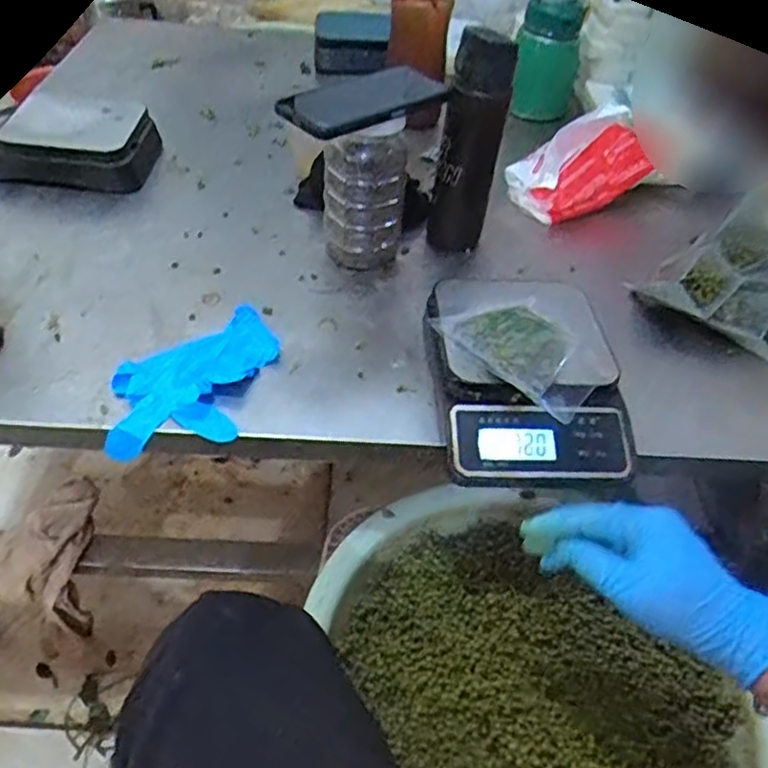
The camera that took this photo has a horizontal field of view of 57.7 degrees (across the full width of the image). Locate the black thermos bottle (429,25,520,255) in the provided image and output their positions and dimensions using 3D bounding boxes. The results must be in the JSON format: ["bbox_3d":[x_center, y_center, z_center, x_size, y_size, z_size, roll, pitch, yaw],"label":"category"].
[{"bbox_3d":[0.088,-0.240,0.728,0.060,0.249,0.070,6,45,1],"label":"black thermos bottle"}]

